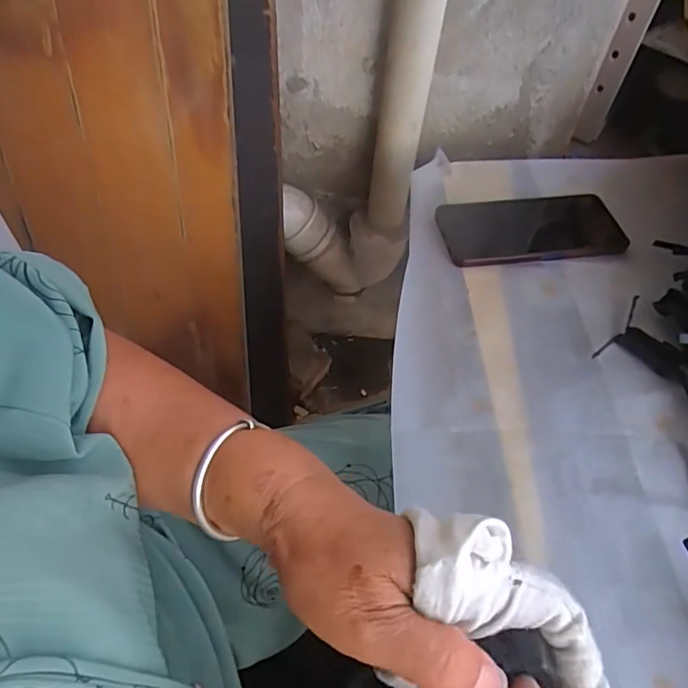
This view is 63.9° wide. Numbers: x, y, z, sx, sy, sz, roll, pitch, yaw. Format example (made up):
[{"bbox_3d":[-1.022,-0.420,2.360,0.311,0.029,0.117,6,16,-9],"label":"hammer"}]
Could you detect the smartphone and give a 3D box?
[{"bbox_3d":[0.172,-0.109,0.512,0.166,0.014,0.078,-7,52,-4],"label":"smartphone"}]

